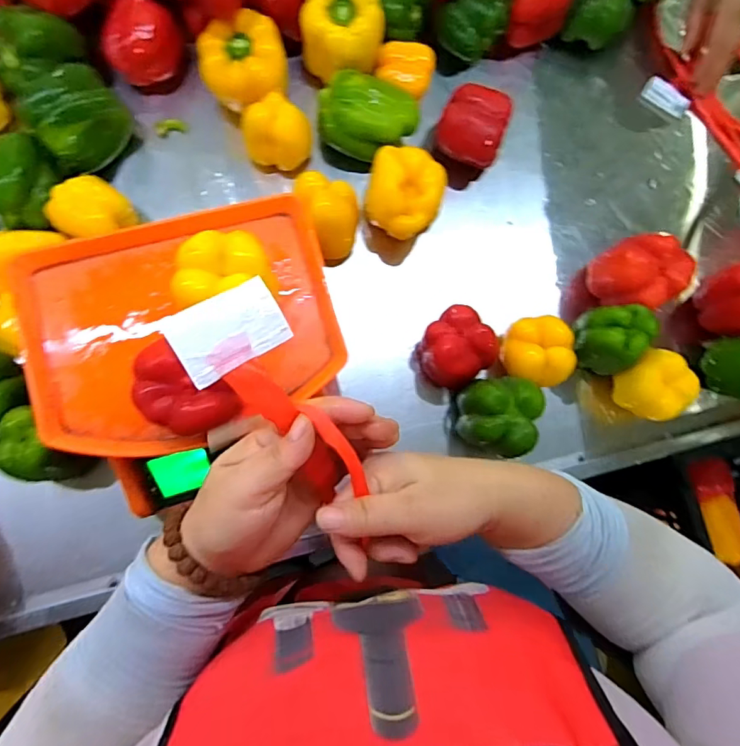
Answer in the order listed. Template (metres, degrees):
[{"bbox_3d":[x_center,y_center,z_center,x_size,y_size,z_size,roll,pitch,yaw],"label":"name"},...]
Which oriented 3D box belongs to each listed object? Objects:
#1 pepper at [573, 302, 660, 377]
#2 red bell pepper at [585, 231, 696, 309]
[{"bbox_3d":[0.295,-0.039,0.569,0.069,0.076,0.074,1,82,-5],"label":"pepper"},{"bbox_3d":[0.328,-0.120,0.578,0.081,0.081,0.087,1,82,-5],"label":"red bell pepper"}]

